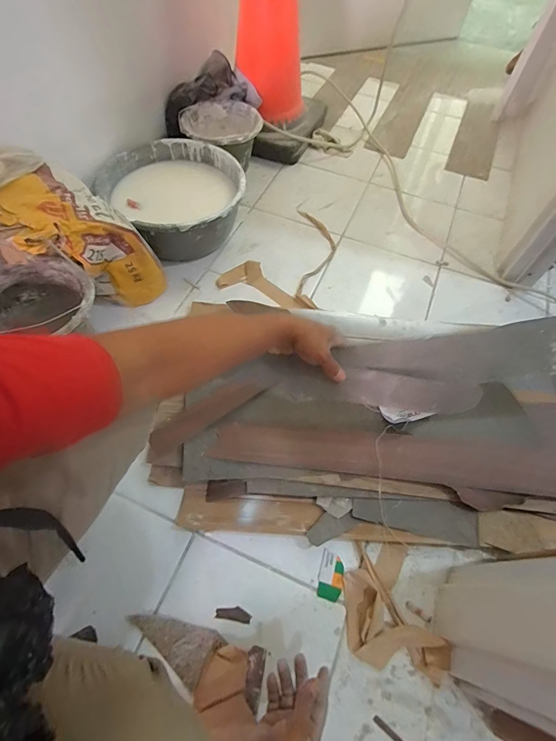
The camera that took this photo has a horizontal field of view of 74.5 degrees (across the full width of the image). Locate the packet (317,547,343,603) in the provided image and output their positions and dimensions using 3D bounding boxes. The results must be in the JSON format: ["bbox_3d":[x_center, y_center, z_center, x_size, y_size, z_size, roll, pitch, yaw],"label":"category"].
[{"bbox_3d":[0.095,0.363,0.646,0.042,0.004,0.073,14,59,6],"label":"packet"}]

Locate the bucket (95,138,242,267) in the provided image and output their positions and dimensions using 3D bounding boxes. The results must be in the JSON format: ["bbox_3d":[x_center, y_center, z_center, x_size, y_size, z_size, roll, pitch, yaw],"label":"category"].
[{"bbox_3d":[-0.266,-0.469,1.027,0.341,0.162,0.375,1,61,-2],"label":"bucket"}]

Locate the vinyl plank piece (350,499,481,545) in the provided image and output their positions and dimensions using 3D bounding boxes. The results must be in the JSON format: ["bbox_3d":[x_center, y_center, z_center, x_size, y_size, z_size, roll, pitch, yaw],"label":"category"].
[{"bbox_3d":[0.258,0.273,0.686,0.229,0.005,0.066,11,64,2],"label":"vinyl plank piece"}]

